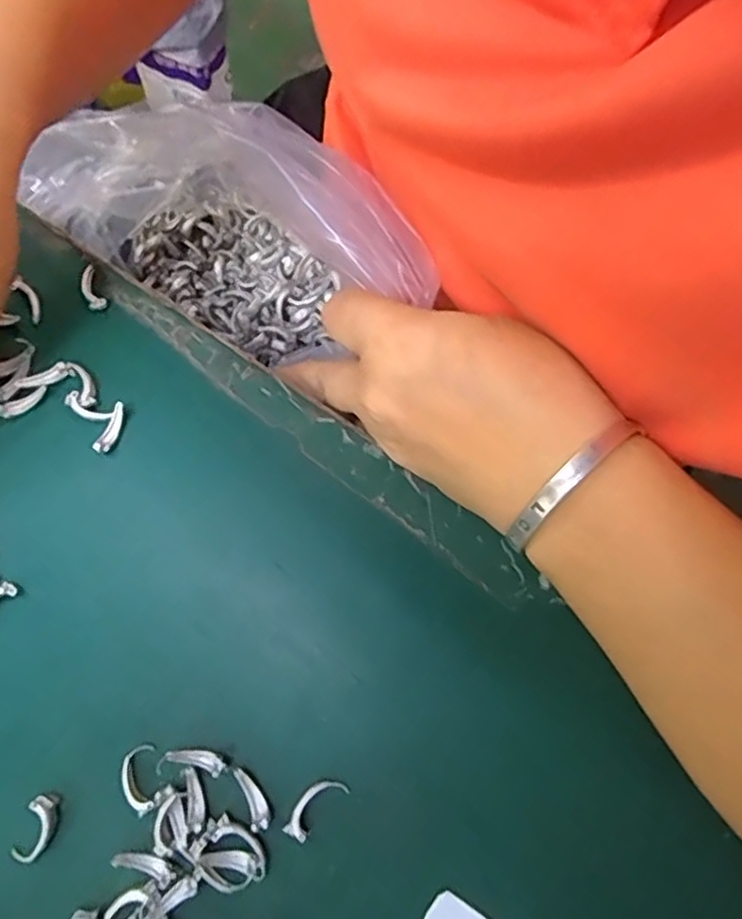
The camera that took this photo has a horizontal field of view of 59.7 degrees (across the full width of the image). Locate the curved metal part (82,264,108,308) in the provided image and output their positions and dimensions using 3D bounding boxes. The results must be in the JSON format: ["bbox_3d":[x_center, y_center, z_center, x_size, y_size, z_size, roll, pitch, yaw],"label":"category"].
[{"bbox_3d":[-0.114,-0.070,0.263,0.007,0.004,0.020,-24,77,-7],"label":"curved metal part"}]

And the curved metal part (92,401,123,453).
[{"bbox_3d":[-0.100,-0.012,0.248,0.006,0.005,0.020,23,76,5],"label":"curved metal part"}]

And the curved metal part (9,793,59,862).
[{"bbox_3d":[-0.111,0.122,0.214,0.010,0.004,0.021,18,76,4],"label":"curved metal part"}]

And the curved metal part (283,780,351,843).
[{"bbox_3d":[-0.019,0.116,0.215,0.023,0.004,0.010,-43,80,-11],"label":"curved metal part"}]

